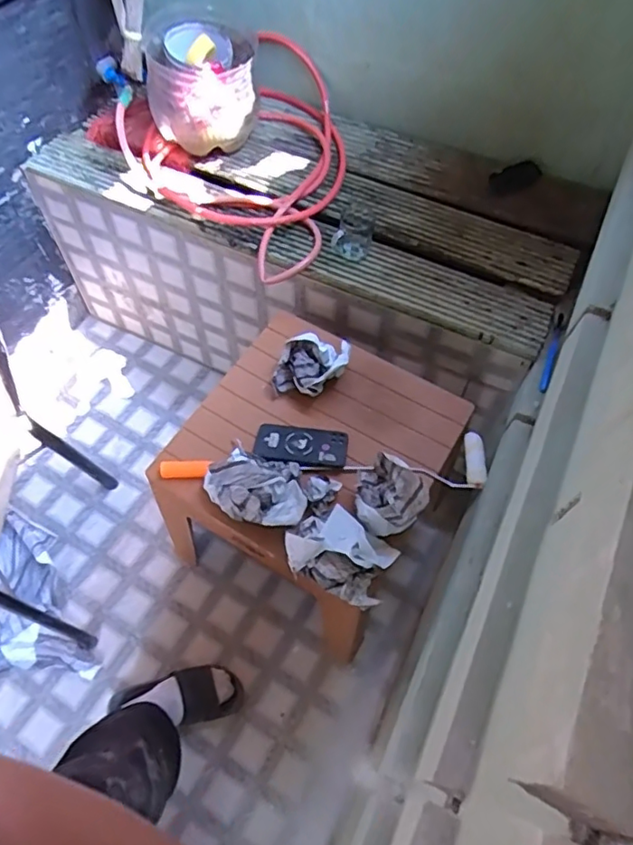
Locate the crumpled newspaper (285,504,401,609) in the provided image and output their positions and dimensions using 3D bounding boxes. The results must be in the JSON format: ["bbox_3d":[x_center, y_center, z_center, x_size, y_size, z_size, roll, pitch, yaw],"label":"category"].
[{"bbox_3d":[0.037,0.209,0.933,0.172,0.097,0.122,24,62,12],"label":"crumpled newspaper"}]

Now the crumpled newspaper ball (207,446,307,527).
[{"bbox_3d":[-0.104,0.116,0.981,0.160,0.089,0.141,-10,60,-8],"label":"crumpled newspaper ball"}]

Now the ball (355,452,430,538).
[{"bbox_3d":[0.123,0.125,0.970,0.111,0.118,0.121,8,60,3],"label":"ball"}]

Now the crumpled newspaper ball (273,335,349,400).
[{"bbox_3d":[-0.011,-0.110,1.128,0.137,0.096,0.114,10,60,4],"label":"crumpled newspaper ball"}]

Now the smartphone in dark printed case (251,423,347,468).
[{"bbox_3d":[-0.028,0.043,1.075,0.170,0.013,0.080,6,59,2],"label":"smartphone in dark printed case"}]

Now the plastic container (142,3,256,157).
[{"bbox_3d":[-0.255,-0.756,1.303,0.244,0.266,0.230,-7,60,-6],"label":"plastic container"}]

